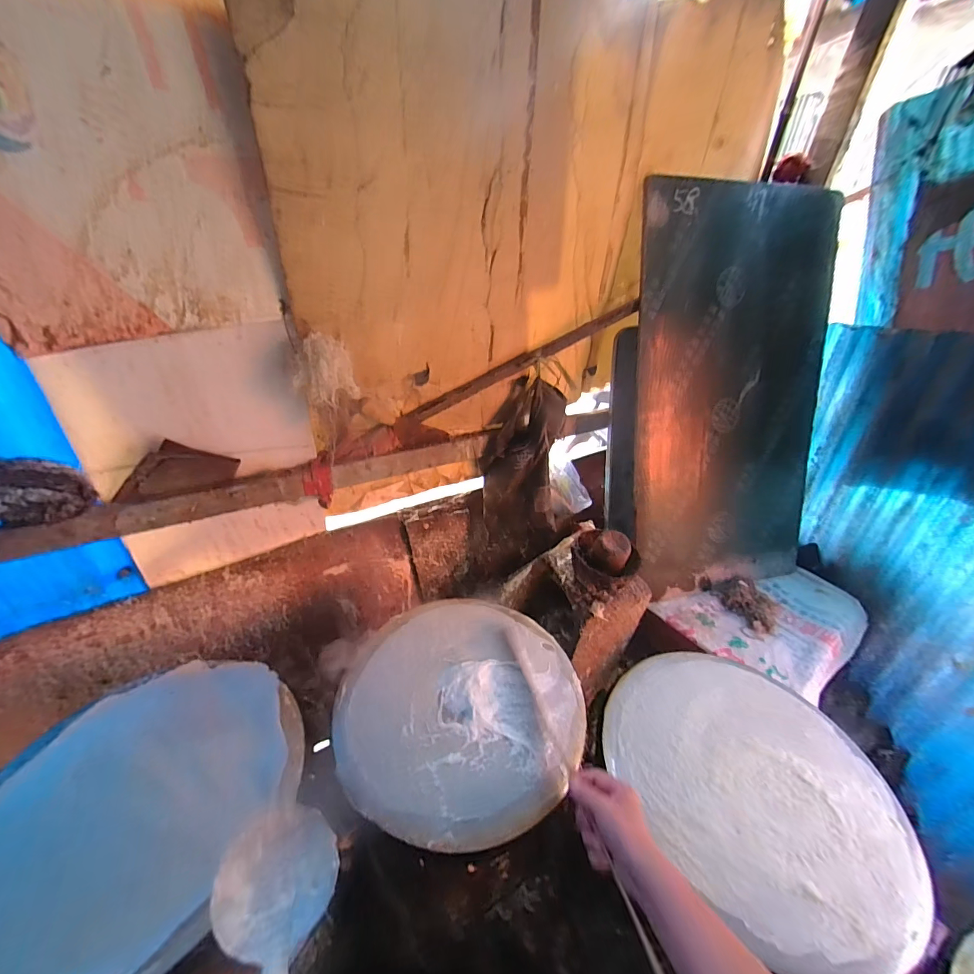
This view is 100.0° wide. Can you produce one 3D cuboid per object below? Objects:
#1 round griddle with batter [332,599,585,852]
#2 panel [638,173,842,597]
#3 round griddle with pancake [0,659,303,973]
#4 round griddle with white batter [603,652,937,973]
[{"bbox_3d":[-0.036,0.324,0.638,0.352,0.035,0.361,2,33,-1],"label":"round griddle with batter"},{"bbox_3d":[0.574,-0.185,0.945,0.498,0.874,0.029,-6,15,-11],"label":"panel"},{"bbox_3d":[-0.441,0.382,0.516,0.349,0.033,0.360,2,33,-1],"label":"round griddle with pancake"},{"bbox_3d":[0.371,0.394,0.573,0.341,0.020,0.368,2,33,-1],"label":"round griddle with white batter"}]

